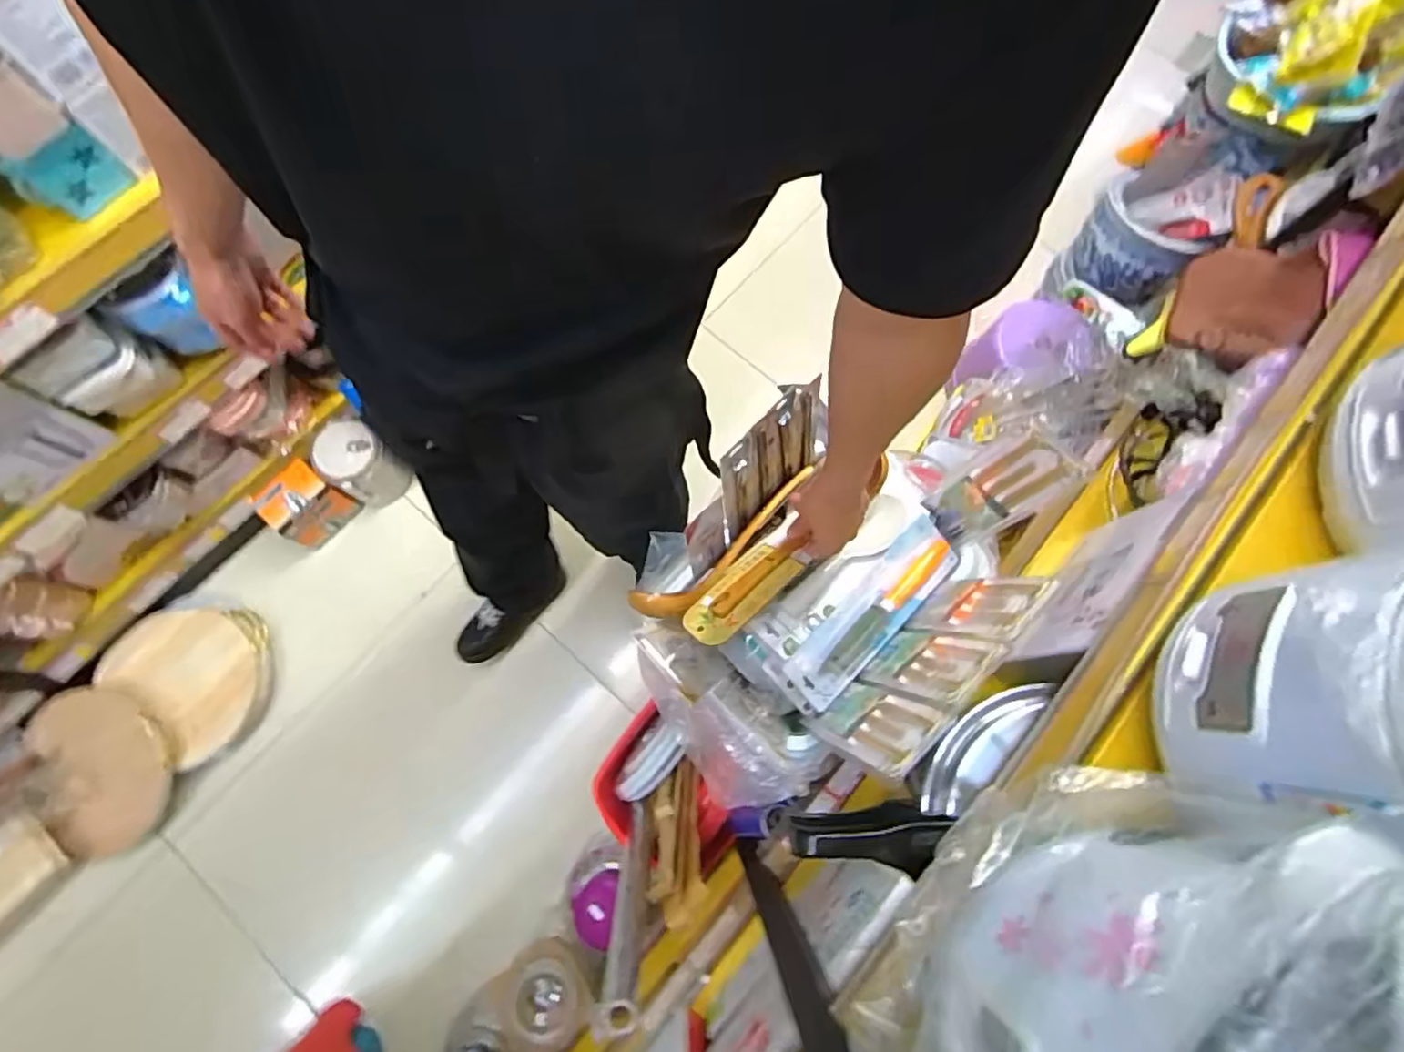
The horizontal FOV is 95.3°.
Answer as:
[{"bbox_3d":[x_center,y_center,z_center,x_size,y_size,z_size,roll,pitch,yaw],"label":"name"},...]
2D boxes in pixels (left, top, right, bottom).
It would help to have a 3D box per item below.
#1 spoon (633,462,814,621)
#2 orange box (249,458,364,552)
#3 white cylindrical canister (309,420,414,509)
[{"bbox_3d":[0.038,0.027,0.778,0.274,0.049,0.055,-35,78,-10],"label":"spoon"},{"bbox_3d":[-0.832,-0.040,1.354,0.124,0.117,0.144,39,78,9],"label":"orange box"},{"bbox_3d":[-0.721,-0.130,1.348,0.158,0.122,0.130,39,78,9],"label":"white cylindrical canister"}]

